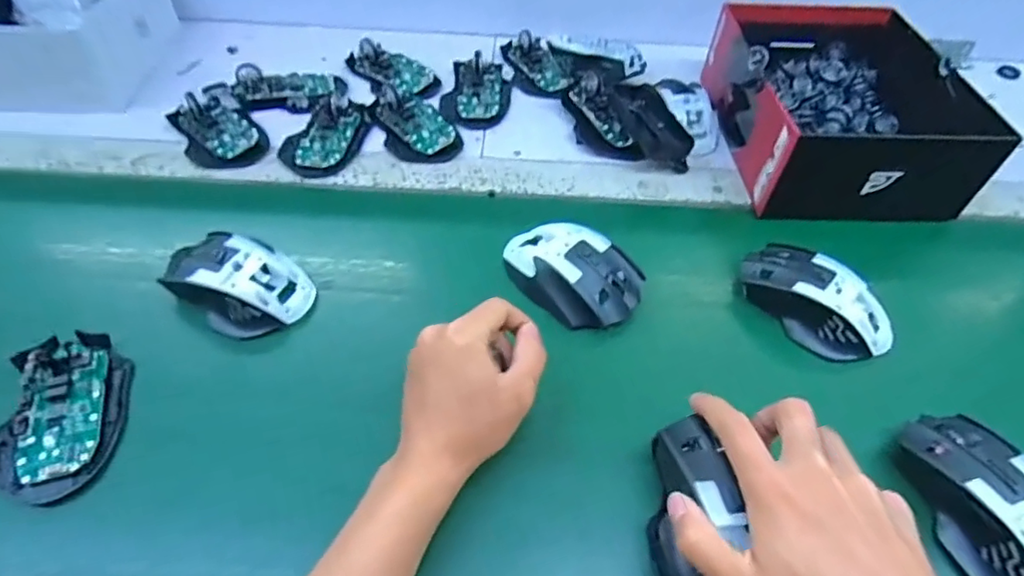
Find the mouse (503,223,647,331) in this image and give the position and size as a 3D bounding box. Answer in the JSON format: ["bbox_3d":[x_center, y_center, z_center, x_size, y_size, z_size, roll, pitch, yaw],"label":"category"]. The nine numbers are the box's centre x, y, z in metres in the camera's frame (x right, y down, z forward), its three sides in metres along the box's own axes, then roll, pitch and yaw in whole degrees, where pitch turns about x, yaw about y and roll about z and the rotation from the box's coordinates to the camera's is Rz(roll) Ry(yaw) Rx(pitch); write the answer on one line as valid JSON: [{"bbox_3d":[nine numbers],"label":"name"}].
[{"bbox_3d":[0.045,-0.014,0.446,0.113,0.037,0.067,32,55,20],"label":"mouse"}]

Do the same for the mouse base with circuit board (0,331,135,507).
[{"bbox_3d":[-0.292,0.081,0.367,0.070,0.020,0.113,-8,51,-11],"label":"mouse base with circuit board"}]

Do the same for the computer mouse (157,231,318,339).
[{"bbox_3d":[-0.210,-0.005,0.430,0.111,0.040,0.066,23,52,14],"label":"computer mouse"}]

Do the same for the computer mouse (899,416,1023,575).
[{"bbox_3d":[0.285,0.128,0.333,0.061,0.036,0.113,-8,51,-11],"label":"computer mouse"}]

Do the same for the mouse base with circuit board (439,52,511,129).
[{"bbox_3d":[-0.038,-0.216,0.610,0.072,0.023,0.110,2,50,-3],"label":"mouse base with circuit board"}]

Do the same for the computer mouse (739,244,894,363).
[{"bbox_3d":[0.233,0.008,0.435,0.059,0.037,0.113,-32,59,-27],"label":"computer mouse"}]

